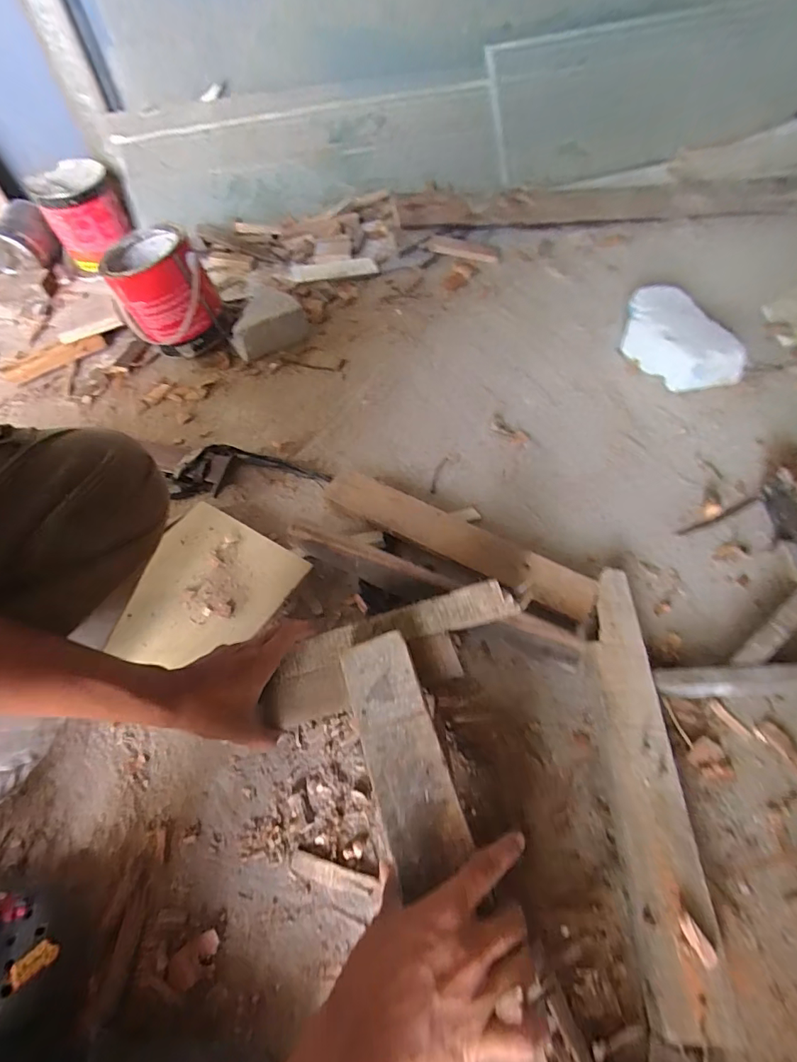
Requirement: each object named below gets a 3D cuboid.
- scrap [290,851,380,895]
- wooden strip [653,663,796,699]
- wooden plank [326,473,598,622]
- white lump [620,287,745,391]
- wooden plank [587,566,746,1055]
[{"bbox_3d":[-0.061,0.324,0.441,0.084,0.007,0.017,12,59,11],"label":"scrap"},{"bbox_3d":[0.379,0.163,0.510,0.206,0.032,0.026,-3,58,1],"label":"wooden strip"},{"bbox_3d":[0.064,0.012,0.613,0.380,0.047,0.072,25,63,18],"label":"wooden plank"},{"bbox_3d":[0.466,-0.324,0.792,0.112,0.071,0.209,-24,60,-12],"label":"white lump"},{"bbox_3d":[0.234,0.220,0.459,0.063,0.022,0.387,-6,54,14],"label":"wooden plank"}]

